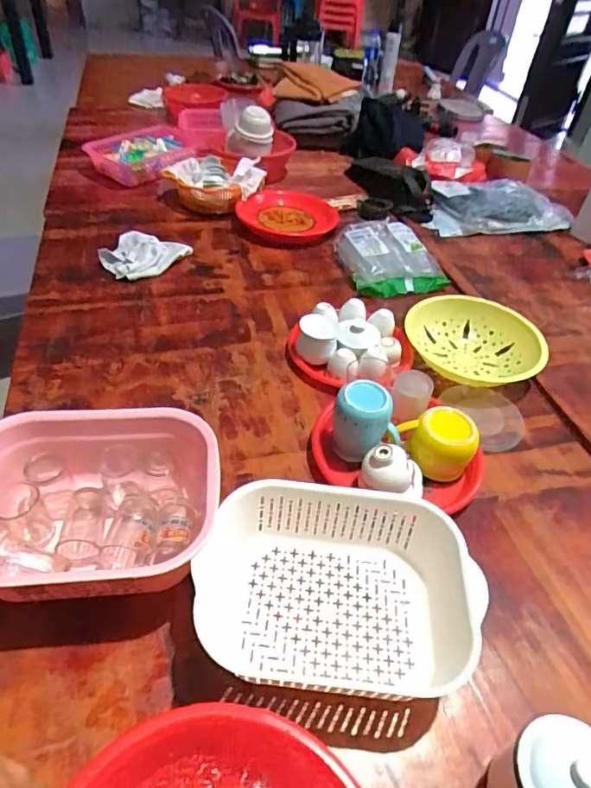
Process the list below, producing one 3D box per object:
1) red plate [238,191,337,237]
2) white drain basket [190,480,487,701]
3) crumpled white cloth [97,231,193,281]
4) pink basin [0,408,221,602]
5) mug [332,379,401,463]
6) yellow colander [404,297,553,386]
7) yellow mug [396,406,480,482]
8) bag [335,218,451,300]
[{"bbox_3d":[-0.003,-0.478,1.339,0.233,0.036,0.254,3,43,-3],"label":"red plate"},{"bbox_3d":[0.052,0.220,0.580,0.284,0.100,0.203,9,43,4],"label":"white drain basket"},{"bbox_3d":[-0.346,-0.314,1.138,0.160,0.040,0.167,19,45,14],"label":"crumpled white cloth"},{"bbox_3d":[-0.244,0.135,0.614,0.287,0.133,0.232,-2,43,-8],"label":"pink basin"},{"bbox_3d":[0.107,0.045,0.756,0.100,0.112,0.081,16,44,11],"label":"mug"},{"bbox_3d":[0.343,-0.099,0.972,0.255,0.067,0.221,31,49,25],"label":"yellow colander"},{"bbox_3d":[0.211,0.070,0.758,0.111,0.090,0.079,28,47,22],"label":"yellow mug"},{"bbox_3d":[0.212,-0.317,1.170,0.201,0.069,0.228,-8,45,-14],"label":"bag"}]

